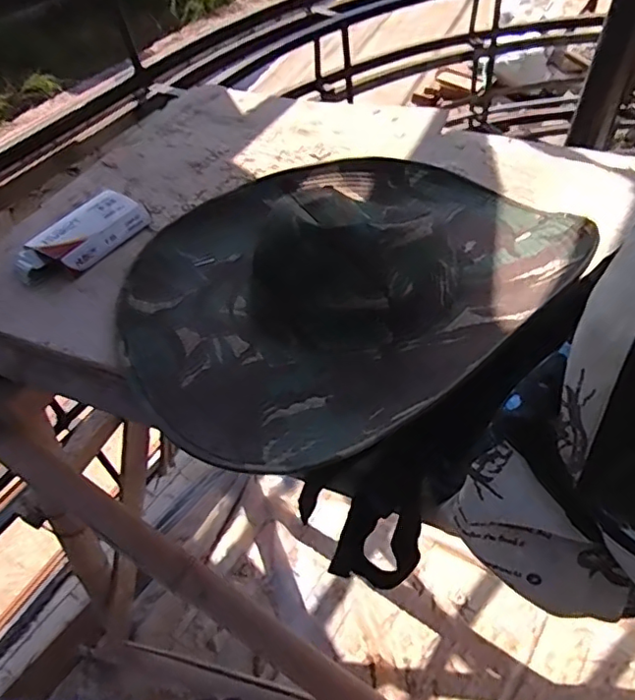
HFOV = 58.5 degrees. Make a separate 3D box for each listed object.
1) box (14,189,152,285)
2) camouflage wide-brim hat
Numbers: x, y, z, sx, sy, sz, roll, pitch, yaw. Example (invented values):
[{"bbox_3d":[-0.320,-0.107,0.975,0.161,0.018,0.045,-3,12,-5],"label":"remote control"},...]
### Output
[{"bbox_3d":[-0.260,-0.127,0.627,0.071,0.029,0.147,24,54,21],"label":"box"},{"bbox_3d":[0.013,-0.106,0.547,0.434,0.113,0.341,-36,57,-26],"label":"camouflage wide-brim hat"}]

